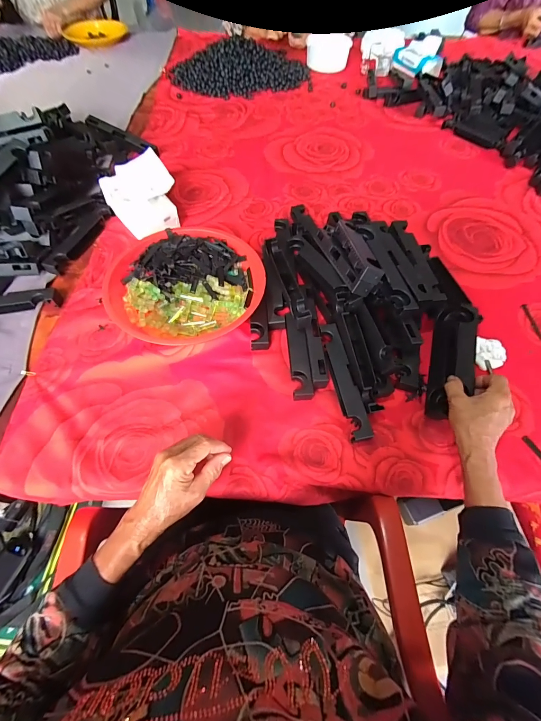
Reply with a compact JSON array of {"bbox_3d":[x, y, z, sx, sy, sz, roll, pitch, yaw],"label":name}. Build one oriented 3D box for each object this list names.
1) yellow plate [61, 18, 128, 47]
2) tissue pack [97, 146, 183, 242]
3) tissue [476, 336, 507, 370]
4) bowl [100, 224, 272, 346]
[{"bbox_3d":[-0.692,-1.308,1.240,0.223,0.035,0.207,5,59,2],"label":"yellow plate"},{"bbox_3d":[-0.265,-0.336,0.649,0.127,0.092,0.159,-29,64,-17],"label":"tissue pack"},{"bbox_3d":[0.374,-0.011,0.533,0.042,0.025,0.049,12,60,6],"label":"tissue"},{"bbox_3d":[-0.139,-0.125,0.538,0.248,0.077,0.235,-8,60,-5],"label":"bowl"}]

